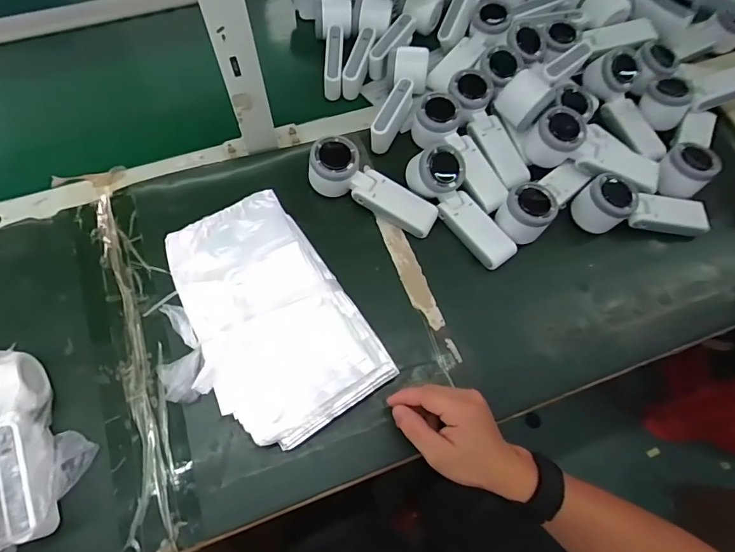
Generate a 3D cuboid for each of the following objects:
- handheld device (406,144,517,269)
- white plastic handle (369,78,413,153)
[{"bbox_3d":[0.113,-0.087,0.527,0.060,0.073,0.166,-36,73,-17],"label":"handheld device"},{"bbox_3d":[0.033,-0.213,0.578,0.027,0.038,0.104,25,67,8],"label":"white plastic handle"}]

